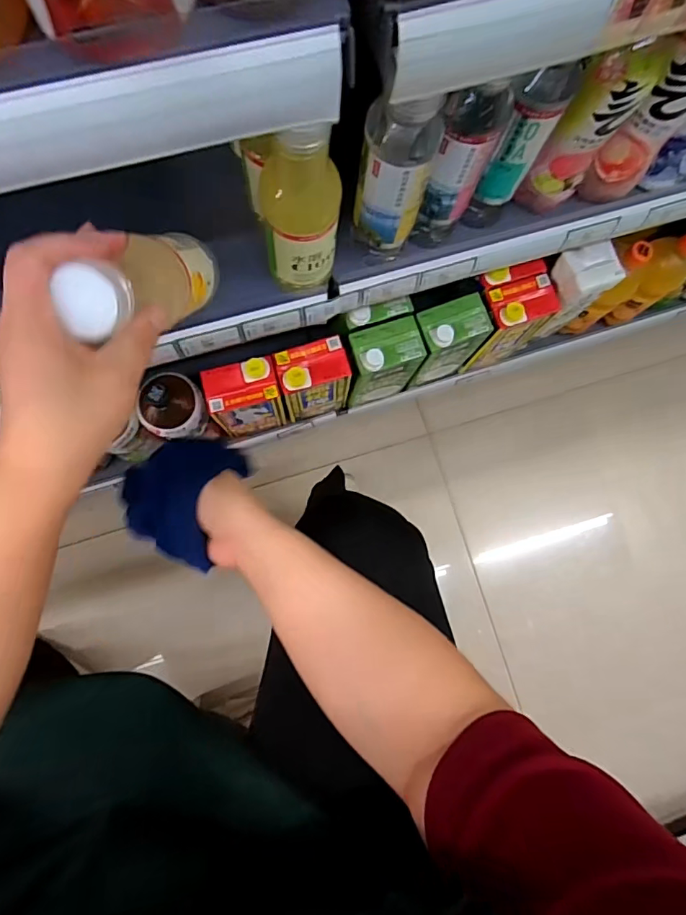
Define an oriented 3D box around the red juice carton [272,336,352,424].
[{"bbox_3d":[-0.045,-0.106,0.727,0.098,0.179,0.063,-19,84,-7],"label":"red juice carton"}]

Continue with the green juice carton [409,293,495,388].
[{"bbox_3d":[0.144,-0.169,0.749,0.094,0.195,0.058,-20,84,-7],"label":"green juice carton"}]

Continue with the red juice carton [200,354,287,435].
[{"bbox_3d":[-0.137,-0.078,0.722,0.095,0.193,0.062,-17,84,-6],"label":"red juice carton"}]

